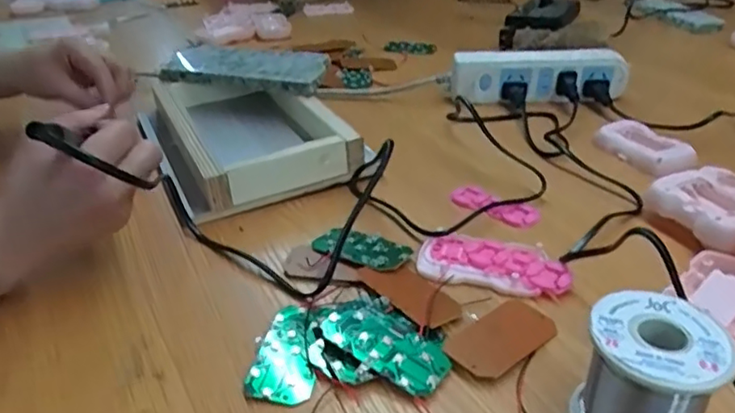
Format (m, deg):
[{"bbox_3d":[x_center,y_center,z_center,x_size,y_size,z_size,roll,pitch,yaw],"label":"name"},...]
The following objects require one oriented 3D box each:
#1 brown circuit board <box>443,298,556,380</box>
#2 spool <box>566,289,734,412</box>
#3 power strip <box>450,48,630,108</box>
[{"bbox_3d":[0.081,0.077,0.362,0.076,0.008,0.039,-24,38,-33],"label":"brown circuit board"},{"bbox_3d":[0.136,0.084,0.291,0.058,0.063,0.059,-1,31,1],"label":"spool"},{"bbox_3d":[0.191,-0.142,0.670,0.190,0.056,0.034,2,31,5],"label":"power strip"}]

